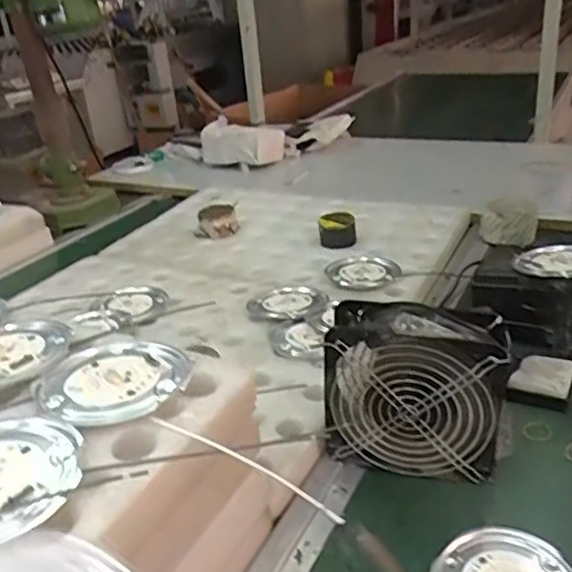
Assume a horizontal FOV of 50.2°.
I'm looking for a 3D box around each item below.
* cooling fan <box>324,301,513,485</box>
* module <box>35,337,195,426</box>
[{"bbox_3d":[0.112,0.087,0.540,0.147,0.141,0.060,1,27,12],"label":"cooling fan"},{"bbox_3d":[-0.120,0.064,0.429,0.096,0.009,0.098,-4,27,2],"label":"module"}]

